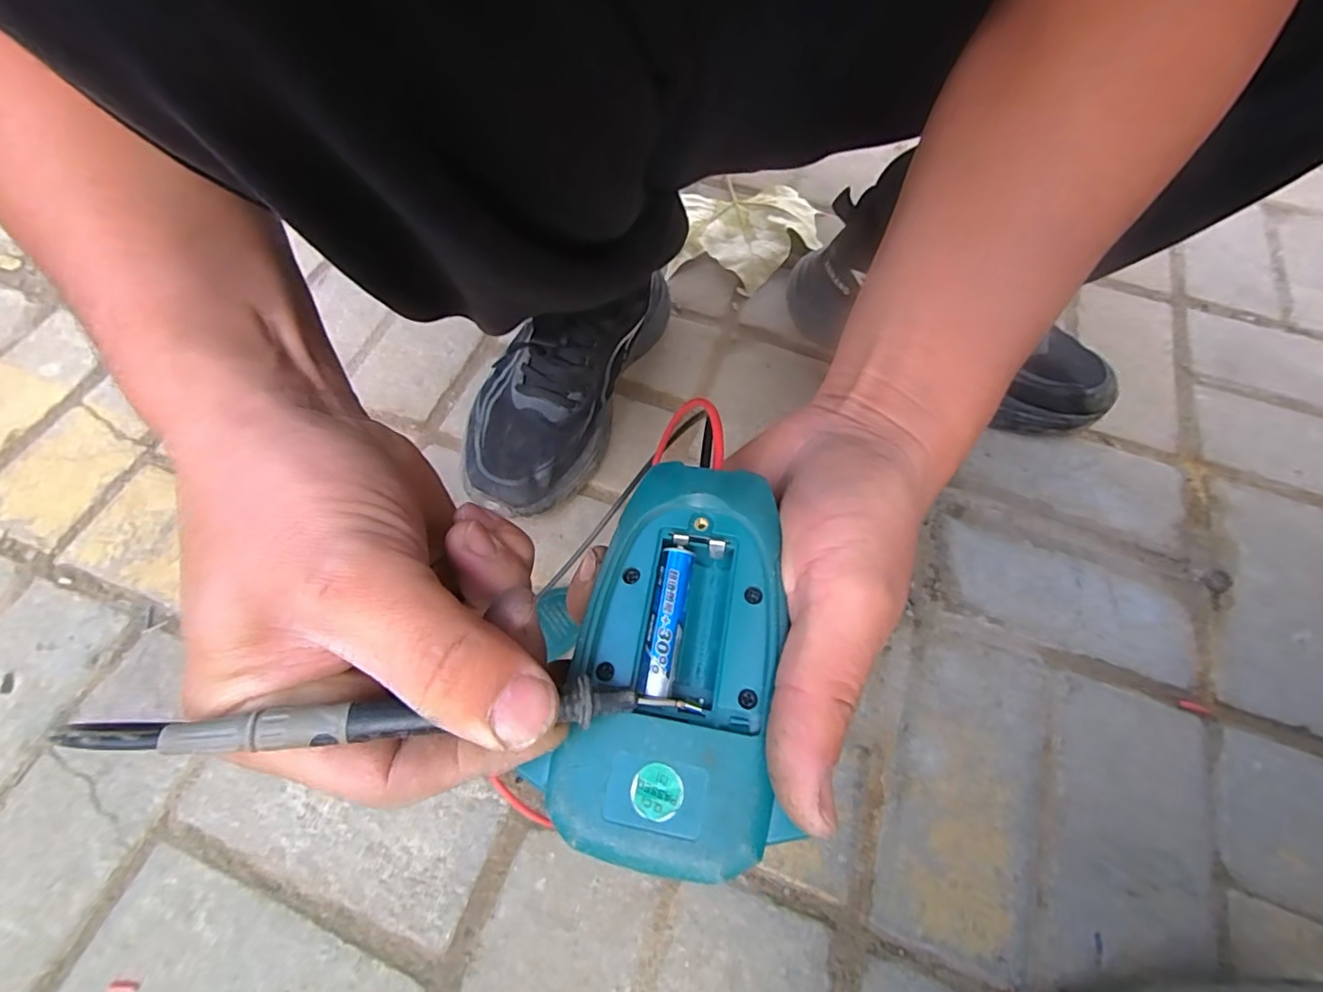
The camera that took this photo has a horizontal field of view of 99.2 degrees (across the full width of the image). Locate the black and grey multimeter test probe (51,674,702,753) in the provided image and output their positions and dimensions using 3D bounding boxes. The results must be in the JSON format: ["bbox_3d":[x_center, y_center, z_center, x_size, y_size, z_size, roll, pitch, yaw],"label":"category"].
[{"bbox_3d":[-0.053,0.052,0.134,0.118,0.008,0.009,2,62,-18],"label":"black and grey multimeter test probe"}]

